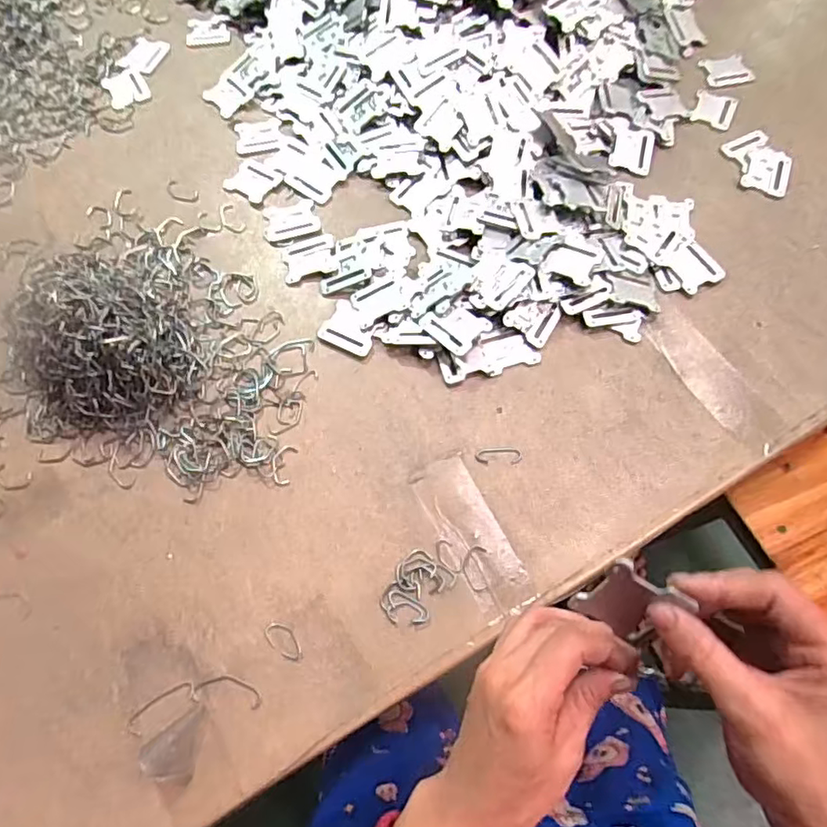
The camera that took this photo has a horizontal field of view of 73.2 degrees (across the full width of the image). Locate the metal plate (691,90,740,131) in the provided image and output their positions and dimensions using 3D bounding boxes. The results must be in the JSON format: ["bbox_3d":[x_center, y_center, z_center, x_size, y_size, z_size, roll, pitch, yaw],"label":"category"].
[{"bbox_3d":[0.322,-0.326,0.598,0.042,0.005,0.054,21,71,17],"label":"metal plate"}]

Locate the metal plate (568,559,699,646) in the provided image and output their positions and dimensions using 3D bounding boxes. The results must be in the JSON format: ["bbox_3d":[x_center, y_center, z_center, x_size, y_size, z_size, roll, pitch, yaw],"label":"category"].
[{"bbox_3d":[0.107,0.094,0.276,0.041,0.046,0.005,30,40,4],"label":"metal plate"}]

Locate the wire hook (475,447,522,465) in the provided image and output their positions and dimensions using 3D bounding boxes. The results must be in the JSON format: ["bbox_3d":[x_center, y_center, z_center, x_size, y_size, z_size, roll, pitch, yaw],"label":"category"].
[{"bbox_3d":[0.070,0.035,0.457,0.038,0.004,0.015,-2,68,1],"label":"wire hook"}]

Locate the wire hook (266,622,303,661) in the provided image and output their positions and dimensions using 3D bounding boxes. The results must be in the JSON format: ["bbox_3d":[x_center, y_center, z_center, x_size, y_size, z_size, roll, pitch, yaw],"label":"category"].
[{"bbox_3d":[-0.095,0.168,0.408,0.017,0.004,0.034,-39,72,-12],"label":"wire hook"}]

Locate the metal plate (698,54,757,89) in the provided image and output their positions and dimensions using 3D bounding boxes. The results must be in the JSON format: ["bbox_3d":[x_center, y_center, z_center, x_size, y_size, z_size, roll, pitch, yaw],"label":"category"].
[{"bbox_3d":[0.350,-0.381,0.618,0.053,0.004,0.044,-9,68,-2],"label":"metal plate"}]

